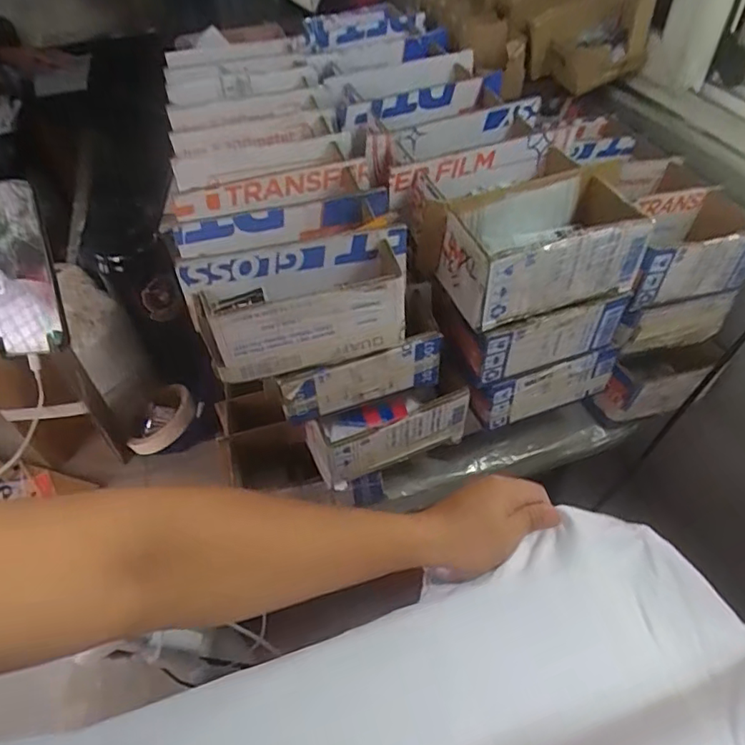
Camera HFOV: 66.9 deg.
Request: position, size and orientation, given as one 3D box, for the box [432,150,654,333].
[{"bbox_3d":[0.147,-0.109,0.493,0.162,0.074,0.095,-19,50,-13],"label":"box"}]

